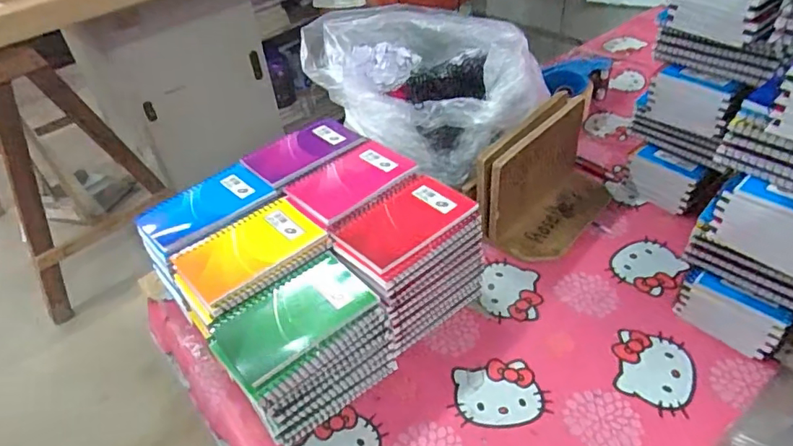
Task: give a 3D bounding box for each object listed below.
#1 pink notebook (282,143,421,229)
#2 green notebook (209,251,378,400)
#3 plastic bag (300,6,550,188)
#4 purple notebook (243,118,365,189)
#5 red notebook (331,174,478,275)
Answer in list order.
[{"bbox_3d":[-0.055,-0.045,0.599,0.130,0.018,0.090,-36,49,-28],"label":"pink notebook"},{"bbox_3d":[-0.091,0.086,0.476,0.138,0.017,0.087,-34,48,-27],"label":"green notebook"},{"bbox_3d":[0.024,-0.188,0.698,0.294,0.153,0.215,21,49,28],"label":"plastic bag"},{"bbox_3d":[-0.110,-0.090,0.652,0.139,0.013,0.082,-32,47,-25],"label":"purple notebook"},{"bbox_3d":[0.008,-0.004,0.547,0.136,0.012,0.092,-32,48,-25],"label":"red notebook"}]

